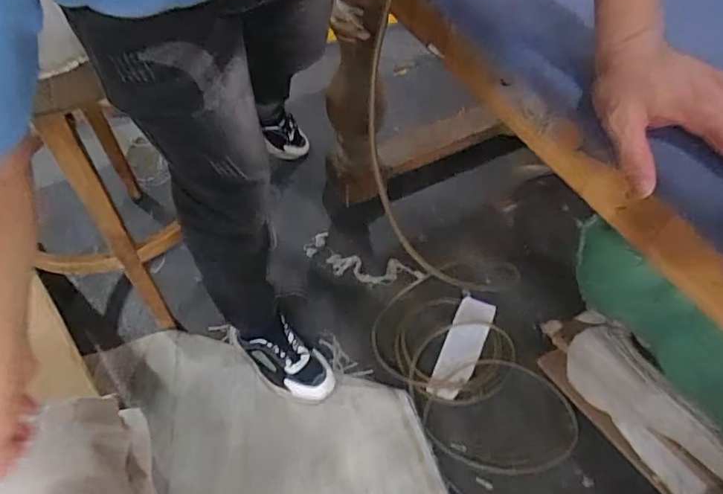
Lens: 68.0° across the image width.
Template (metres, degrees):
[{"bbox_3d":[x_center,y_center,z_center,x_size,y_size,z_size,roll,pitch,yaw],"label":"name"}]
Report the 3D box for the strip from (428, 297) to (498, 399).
[{"bbox_3d":[0.220,0.219,1.171,0.076,0.011,0.252,20,56,14],"label":"strip"}]

